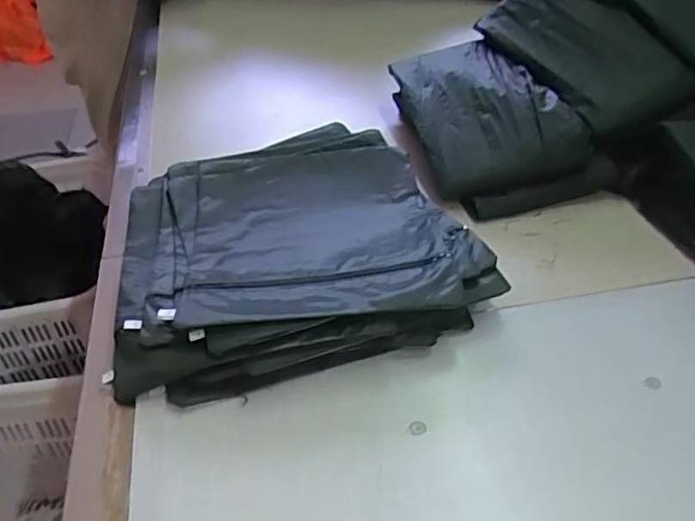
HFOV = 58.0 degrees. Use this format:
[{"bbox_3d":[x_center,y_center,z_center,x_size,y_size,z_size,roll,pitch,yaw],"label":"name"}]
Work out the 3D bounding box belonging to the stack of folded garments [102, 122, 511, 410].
[{"bbox_3d":[-0.072,-0.037,0.699,0.379,0.044,0.385,-12,42,-13],"label":"stack of folded garments"}]

